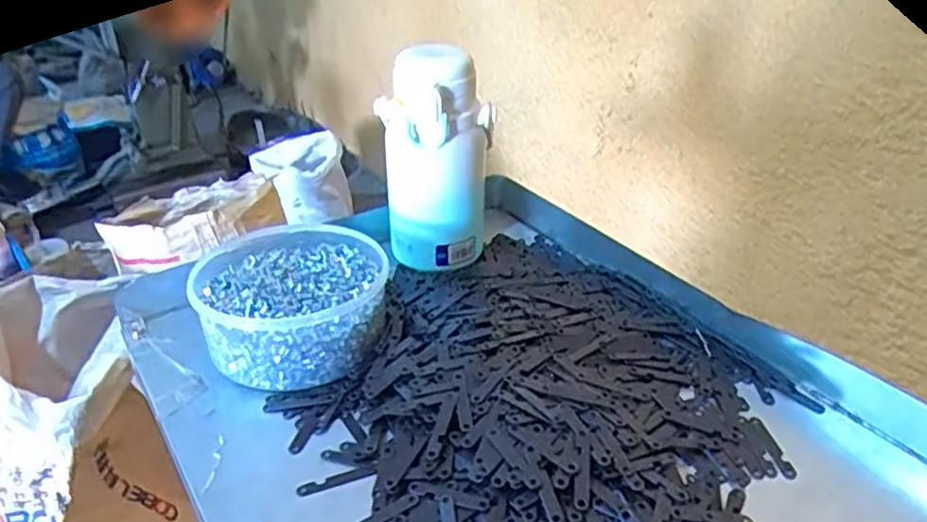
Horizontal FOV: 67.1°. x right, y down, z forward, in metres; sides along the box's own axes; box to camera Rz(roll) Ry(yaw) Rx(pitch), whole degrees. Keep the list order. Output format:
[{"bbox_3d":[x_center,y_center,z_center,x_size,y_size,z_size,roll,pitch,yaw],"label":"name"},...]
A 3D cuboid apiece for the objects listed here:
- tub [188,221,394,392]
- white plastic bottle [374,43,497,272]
[{"bbox_3d":[-0.135,0.030,0.573,0.151,0.063,0.153,-6,31,-9],"label":"tub"},{"bbox_3d":[-0.026,-0.095,0.643,0.079,0.182,0.086,22,38,34],"label":"white plastic bottle"}]

